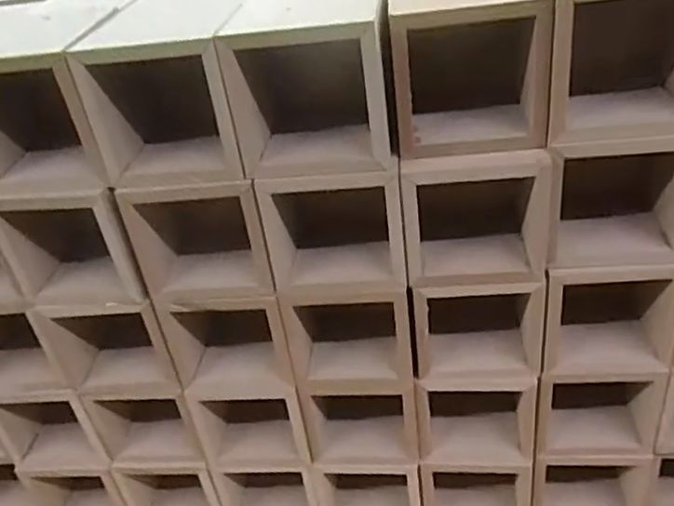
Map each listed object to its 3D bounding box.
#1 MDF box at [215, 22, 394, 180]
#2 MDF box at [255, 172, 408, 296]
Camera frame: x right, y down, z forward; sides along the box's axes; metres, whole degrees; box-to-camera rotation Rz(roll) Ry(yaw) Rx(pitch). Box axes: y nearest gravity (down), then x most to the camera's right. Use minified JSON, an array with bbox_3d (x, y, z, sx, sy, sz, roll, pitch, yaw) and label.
[{"bbox_3d":[-0.008,-0.069,0.282,0.064,0.065,0.052,-1,33,10],"label":"MDF box"},{"bbox_3d":[0.001,-0.017,0.312,0.061,0.063,0.050,-4,34,9],"label":"MDF box"}]

